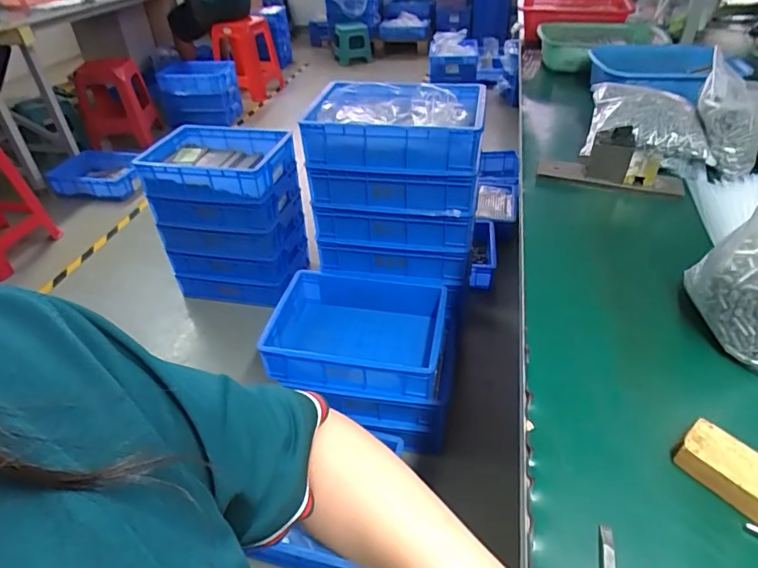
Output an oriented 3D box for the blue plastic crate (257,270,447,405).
[{"bbox_3d":[-0.049,0.128,1.258,0.410,0.147,0.304,6,39,12],"label":"blue plastic crate"}]

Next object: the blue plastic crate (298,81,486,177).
[{"bbox_3d":[0.046,-0.399,1.236,0.411,0.131,0.295,3,39,9],"label":"blue plastic crate"}]

